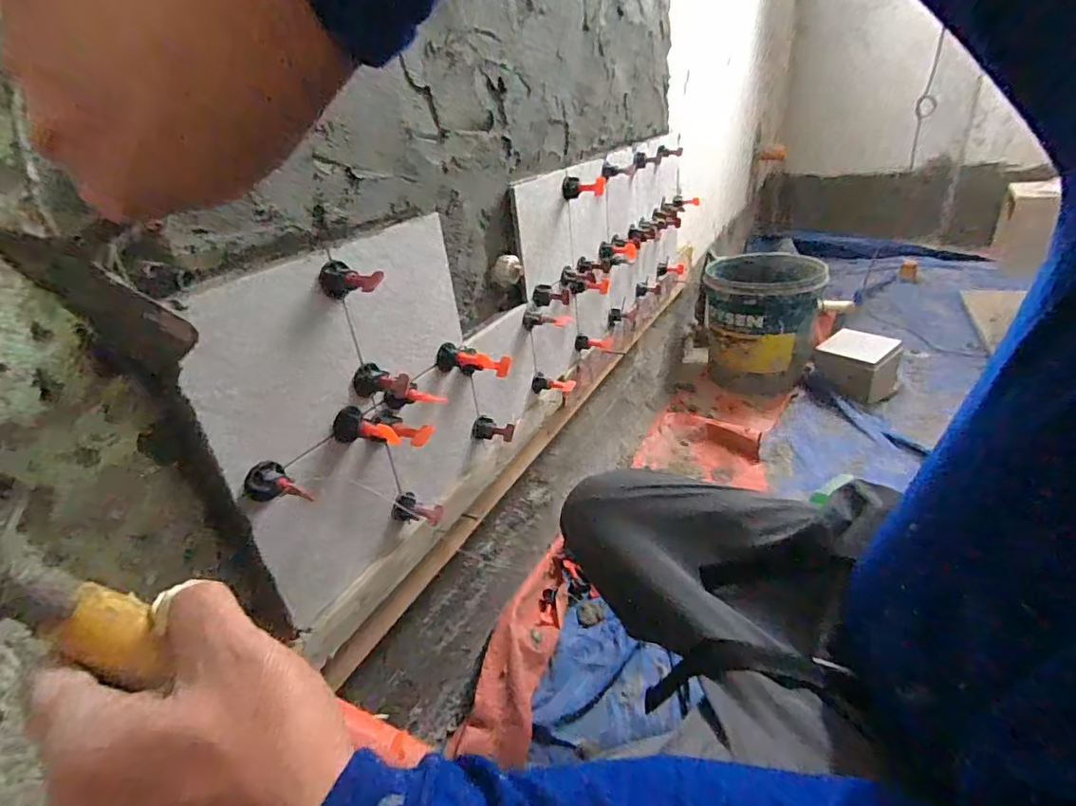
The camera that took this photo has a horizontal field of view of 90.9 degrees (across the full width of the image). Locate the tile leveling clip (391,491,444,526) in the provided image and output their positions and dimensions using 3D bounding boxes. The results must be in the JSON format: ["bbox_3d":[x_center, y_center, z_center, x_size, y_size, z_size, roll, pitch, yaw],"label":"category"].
[{"bbox_3d":[-0.124,0.114,0.551,0.046,0.029,0.029,10,33,29],"label":"tile leveling clip"}]

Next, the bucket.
[{"bbox_3d":[0.628,-0.224,1.507,0.295,0.313,0.304,5,31,22],"label":"bucket"}]

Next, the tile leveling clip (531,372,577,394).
[{"bbox_3d":[0.022,-0.027,0.778,0.063,0.028,0.025,1,30,15],"label":"tile leveling clip"}]

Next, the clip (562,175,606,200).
[{"bbox_3d":[0.066,-0.315,0.770,0.062,0.029,0.022,-5,29,5],"label":"clip"}]

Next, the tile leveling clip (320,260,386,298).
[{"bbox_3d":[-0.153,-0.099,0.433,0.046,0.028,0.029,13,35,33],"label":"tile leveling clip"}]

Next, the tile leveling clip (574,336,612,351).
[{"bbox_3d":[0.095,-0.101,0.902,0.074,0.026,0.021,-3,25,-25],"label":"tile leveling clip"}]

